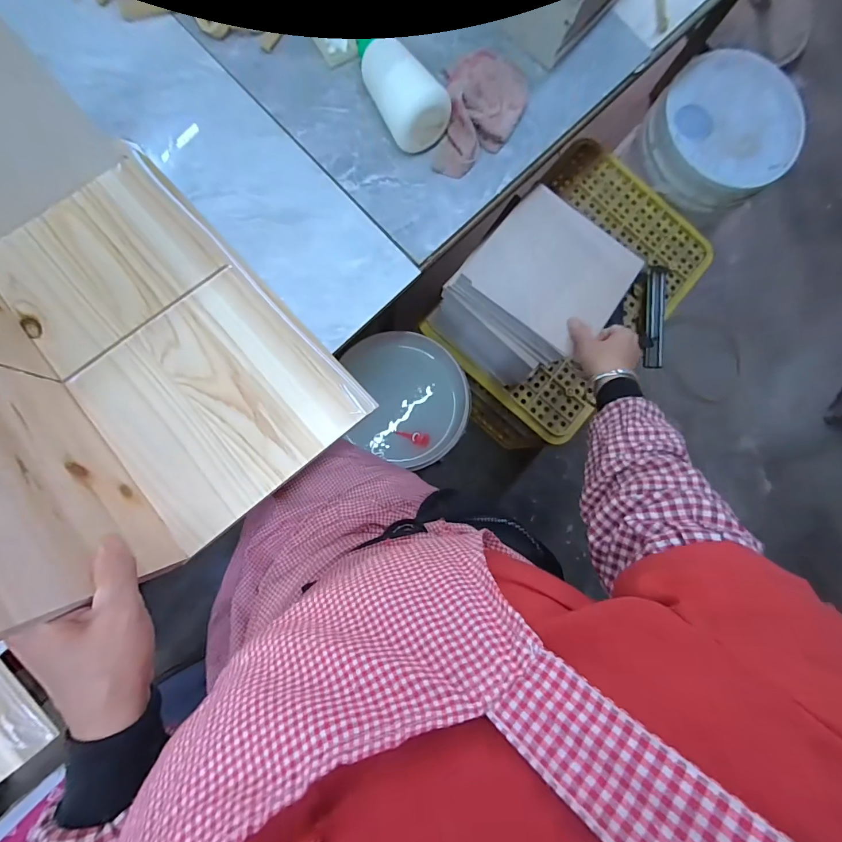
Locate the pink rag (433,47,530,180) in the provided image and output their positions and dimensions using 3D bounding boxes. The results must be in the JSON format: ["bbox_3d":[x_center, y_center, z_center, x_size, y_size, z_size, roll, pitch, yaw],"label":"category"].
[{"bbox_3d":[0.066,-0.335,0.448,0.083,0.036,0.137,16,85,-4],"label":"pink rag"}]

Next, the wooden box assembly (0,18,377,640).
[{"bbox_3d":[-0.242,-0.085,0.295,0.224,0.222,0.357,-40,90,-7],"label":"wooden box assembly"}]

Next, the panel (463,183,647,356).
[{"bbox_3d":[0.195,-0.220,0.598,0.200,0.007,0.185,39,82,2],"label":"panel"}]

